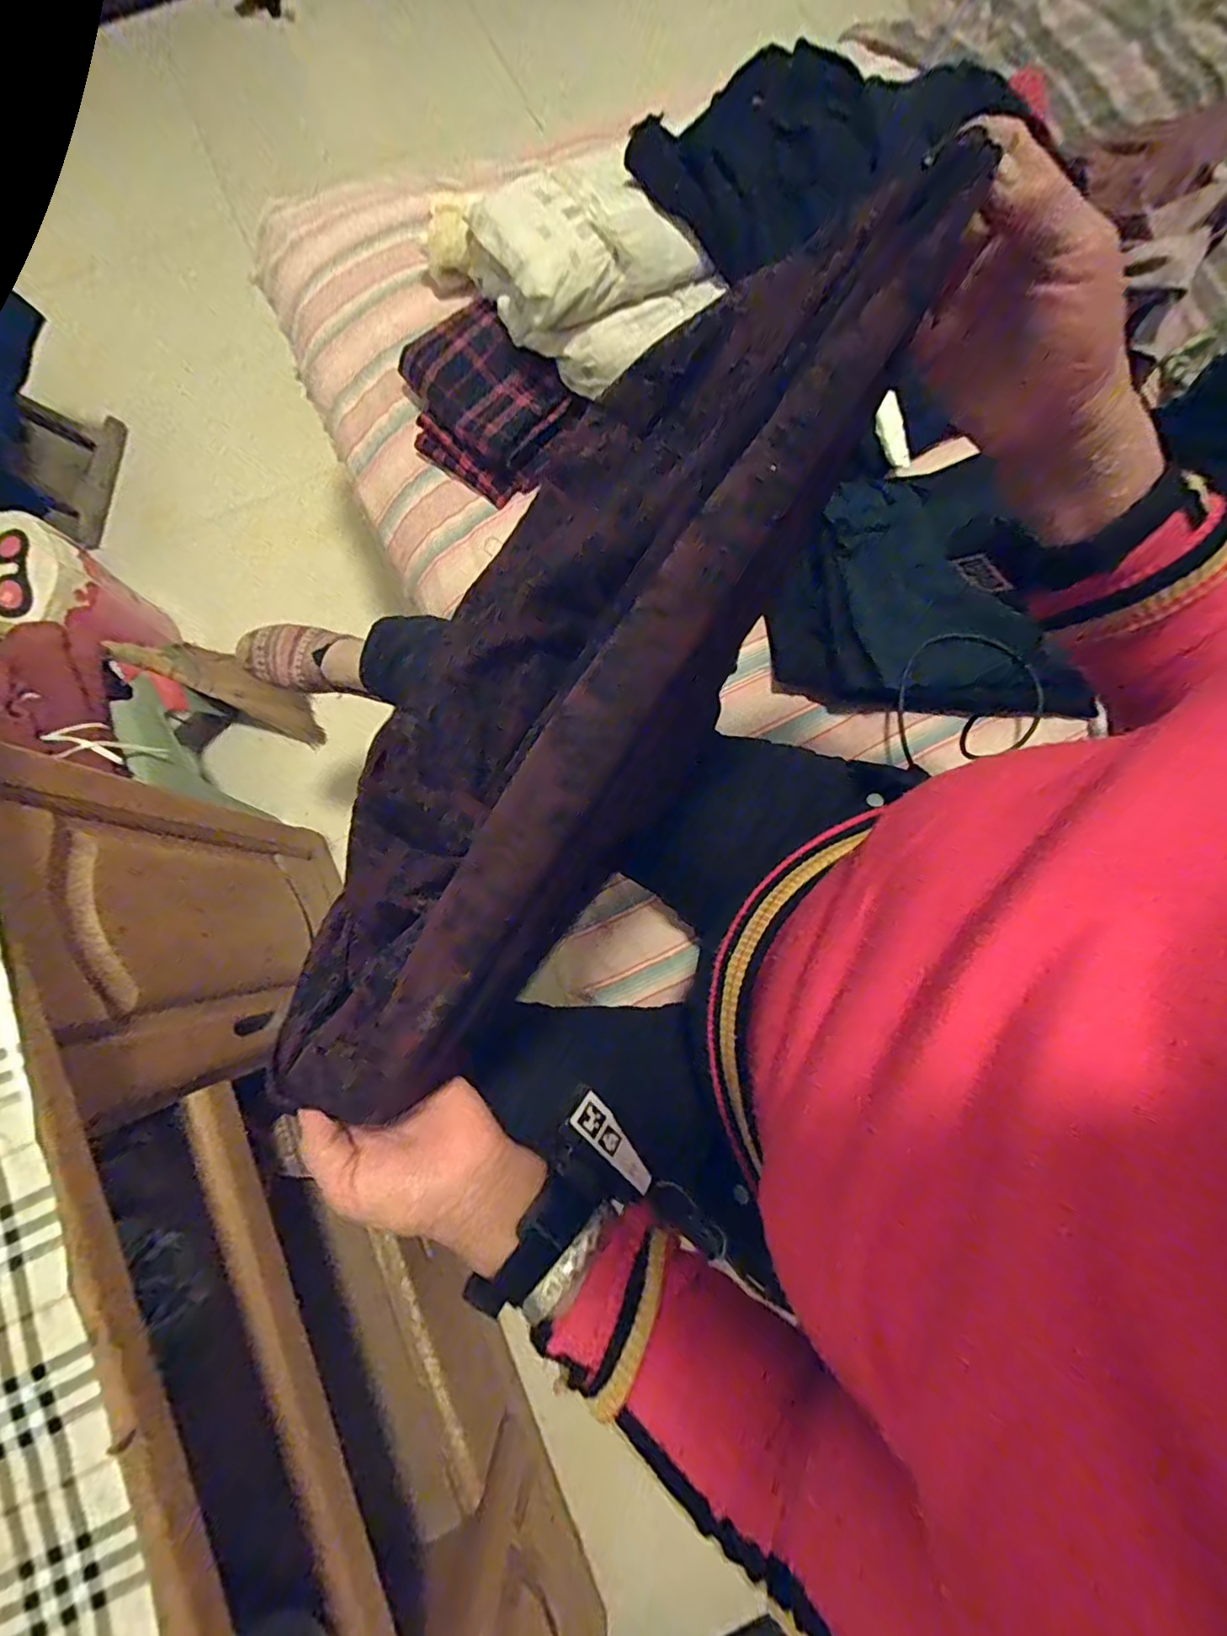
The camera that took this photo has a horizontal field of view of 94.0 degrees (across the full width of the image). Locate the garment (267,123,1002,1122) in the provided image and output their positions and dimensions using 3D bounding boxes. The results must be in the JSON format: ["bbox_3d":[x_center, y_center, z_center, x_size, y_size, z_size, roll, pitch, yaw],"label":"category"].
[{"bbox_3d":[-0.022,-0.064,0.307,0.216,0.080,0.506,38,97,45],"label":"garment"}]

